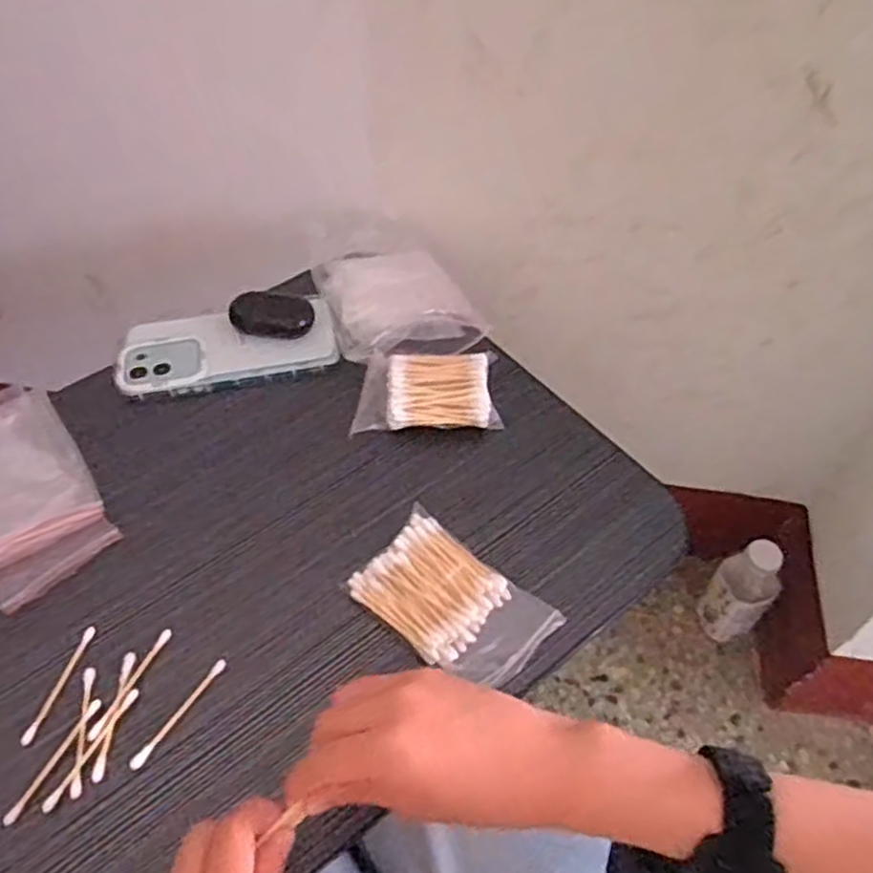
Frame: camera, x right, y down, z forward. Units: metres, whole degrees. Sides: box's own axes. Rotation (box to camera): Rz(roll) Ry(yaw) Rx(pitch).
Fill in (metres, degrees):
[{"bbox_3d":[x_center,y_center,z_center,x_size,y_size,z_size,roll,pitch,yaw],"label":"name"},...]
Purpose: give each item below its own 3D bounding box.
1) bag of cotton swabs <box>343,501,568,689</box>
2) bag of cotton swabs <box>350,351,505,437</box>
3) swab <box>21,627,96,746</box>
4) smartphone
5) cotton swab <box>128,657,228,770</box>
[{"bbox_3d":[0.009,0.102,0.461,0.113,0.021,0.071,36,60,24],"label":"bag of cotton swabs"},{"bbox_3d":[-0.006,-0.035,0.553,0.100,0.027,0.067,0,52,-1],"label":"bag of cotton swabs"},{"bbox_3d":[-0.216,0.141,0.434,0.008,0.004,0.069,13,53,10],"label":"swab"},{"bbox_3d":[-0.162,-0.070,0.587,0.162,0.017,0.071,-10,53,-8],"label":"smartphone"},{"bbox_3d":[-0.144,0.155,0.427,0.007,0.004,0.070,28,57,19],"label":"cotton swab"}]

